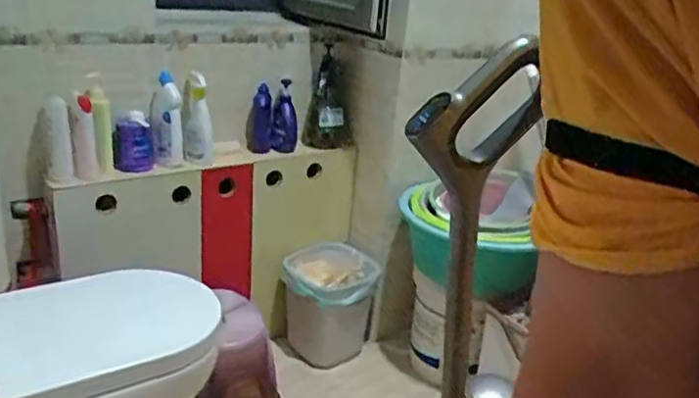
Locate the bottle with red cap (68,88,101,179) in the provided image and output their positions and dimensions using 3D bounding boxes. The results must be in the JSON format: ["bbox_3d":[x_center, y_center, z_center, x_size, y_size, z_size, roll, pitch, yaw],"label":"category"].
[{"bbox_3d":[-0.612,-0.133,1.445,0.055,0.239,0.048,-2,45,-17],"label":"bottle with red cap"}]

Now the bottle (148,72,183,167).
[{"bbox_3d":[-0.460,-0.192,1.572,0.077,0.230,0.080,-3,20,-18],"label":"bottle"}]

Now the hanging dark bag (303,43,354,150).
[{"bbox_3d":[-0.062,-0.277,1.826,0.140,0.419,0.102,4,52,1],"label":"hanging dark bag"}]

